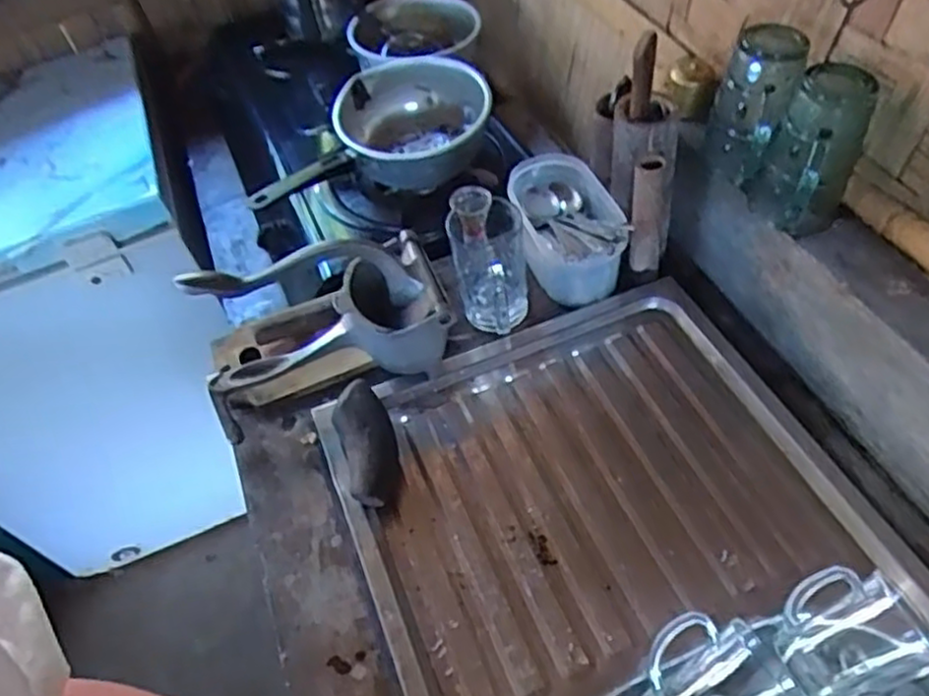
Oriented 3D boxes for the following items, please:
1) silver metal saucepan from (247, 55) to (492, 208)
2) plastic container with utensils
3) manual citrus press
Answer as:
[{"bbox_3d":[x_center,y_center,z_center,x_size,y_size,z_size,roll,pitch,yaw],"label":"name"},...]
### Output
[{"bbox_3d":[-0.122,-0.259,0.918,0.328,0.085,0.195,-26,53,-15],"label":"silver metal saucepan"},{"bbox_3d":[0.111,-0.135,0.781,0.115,0.075,0.178,-11,50,-3],"label":"plastic container with utensils"},{"bbox_3d":[-0.133,-0.017,0.669,0.229,0.174,0.088,-16,51,-4],"label":"manual citrus press"}]

